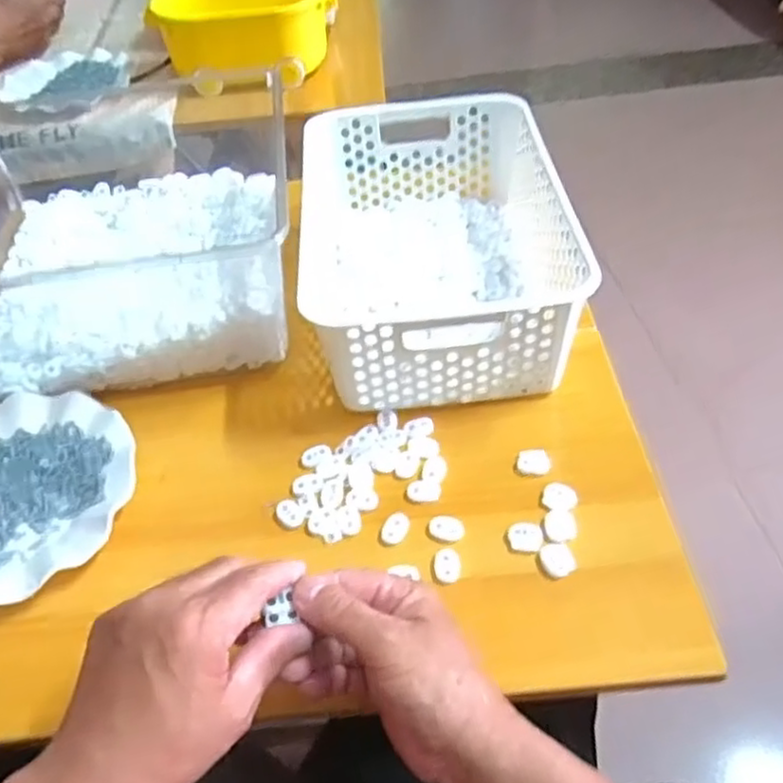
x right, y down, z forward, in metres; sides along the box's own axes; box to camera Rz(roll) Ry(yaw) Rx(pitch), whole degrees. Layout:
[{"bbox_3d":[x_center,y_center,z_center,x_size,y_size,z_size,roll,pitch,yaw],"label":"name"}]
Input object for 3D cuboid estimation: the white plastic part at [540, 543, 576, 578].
[{"bbox_3d":[0.109,0.110,0.470,0.020,0.005,0.024,-15,46,-8],"label":"white plastic part"}]

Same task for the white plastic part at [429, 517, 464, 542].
[{"bbox_3d":[0.038,0.093,0.491,0.024,0.004,0.017,12,48,17],"label":"white plastic part"}]

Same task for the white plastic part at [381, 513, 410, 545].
[{"bbox_3d":[0.003,0.094,0.496,0.017,0.004,0.025,12,48,17],"label":"white plastic part"}]

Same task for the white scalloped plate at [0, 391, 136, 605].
[{"bbox_3d":[-0.280,0.077,0.525,0.182,0.025,0.178,-3,46,3],"label":"white scalloped plate"}]

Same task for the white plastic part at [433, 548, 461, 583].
[{"bbox_3d":[0.037,0.113,0.473,0.017,0.004,0.023,0,46,6],"label":"white plastic part"}]

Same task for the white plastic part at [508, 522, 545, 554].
[{"bbox_3d":[0.090,0.097,0.481,0.023,0.004,0.023,-3,46,3],"label":"white plastic part"}]

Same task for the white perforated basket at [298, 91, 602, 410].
[{"bbox_3d":[0.031,-0.127,0.624,0.224,0.116,0.299,-6,45,1],"label":"white perforated basket"}]

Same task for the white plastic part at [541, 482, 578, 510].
[{"bbox_3d":[0.117,0.073,0.500,0.023,0.007,0.020,5,46,11],"label":"white plastic part"}]

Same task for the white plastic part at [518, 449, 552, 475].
[{"bbox_3d":[0.104,0.051,0.524,0.023,0.009,0.018,4,46,10],"label":"white plastic part"}]

